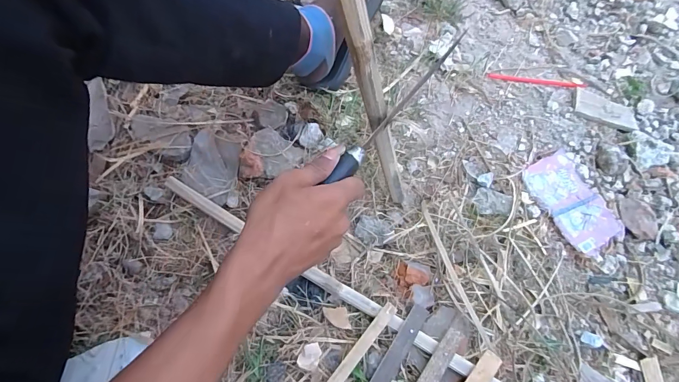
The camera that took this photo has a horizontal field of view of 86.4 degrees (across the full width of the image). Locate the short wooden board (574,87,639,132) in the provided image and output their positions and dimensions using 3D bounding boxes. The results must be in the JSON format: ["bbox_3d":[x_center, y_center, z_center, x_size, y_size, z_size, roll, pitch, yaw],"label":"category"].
[{"bbox_3d":[0.482,-0.146,0.656,0.109,0.006,0.064,27,68,11],"label":"short wooden board"}]

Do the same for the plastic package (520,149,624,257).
[{"bbox_3d":[0.373,0.015,0.576,0.105,0.013,0.162,-24,68,-11],"label":"plastic package"}]

